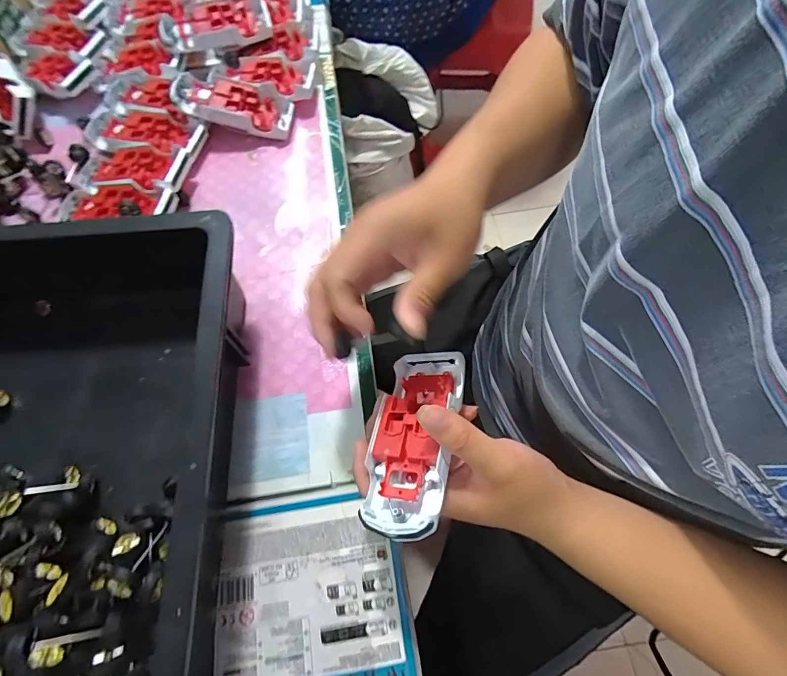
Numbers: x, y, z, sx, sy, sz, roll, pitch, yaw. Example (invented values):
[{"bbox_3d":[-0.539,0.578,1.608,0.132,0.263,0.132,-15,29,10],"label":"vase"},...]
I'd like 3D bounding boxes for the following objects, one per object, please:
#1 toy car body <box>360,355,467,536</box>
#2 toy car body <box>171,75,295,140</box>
[{"bbox_3d":[0.016,0.069,0.272,0.055,0.033,0.131,-4,46,24],"label":"toy car body"},{"bbox_3d":[-0.188,-0.276,0.464,0.128,0.024,0.059,6,66,-17],"label":"toy car body"}]

